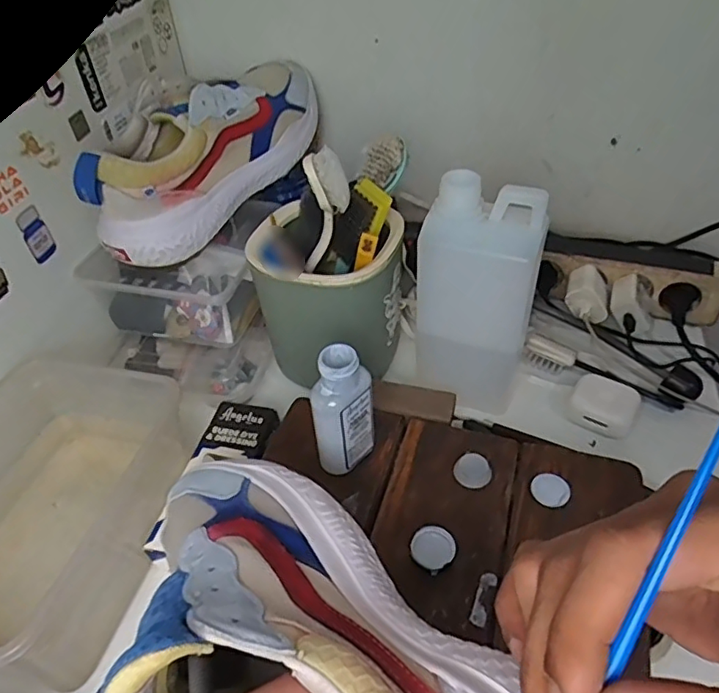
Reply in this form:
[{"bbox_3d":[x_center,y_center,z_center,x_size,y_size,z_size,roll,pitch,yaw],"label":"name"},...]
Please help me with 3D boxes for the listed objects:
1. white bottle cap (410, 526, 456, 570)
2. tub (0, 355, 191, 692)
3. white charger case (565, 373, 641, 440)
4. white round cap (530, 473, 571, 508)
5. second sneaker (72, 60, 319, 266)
[{"bbox_3d":[0.049,0.135,0.381,0.028,0.008,0.028,-2,44,2],"label":"white bottle cap"},{"bbox_3d":[-0.231,0.116,0.420,0.160,0.083,0.205,8,45,13],"label":"tub"},{"bbox_3d":[0.213,0.051,0.498,0.052,0.025,0.044,21,49,24],"label":"white charger case"},{"bbox_3d":[0.139,0.104,0.414,0.027,0.004,0.026,-2,44,2],"label":"white round cap"},{"bbox_3d":[-0.138,-0.199,0.557,0.100,0.098,0.292,24,51,27],"label":"second sneaker"}]

